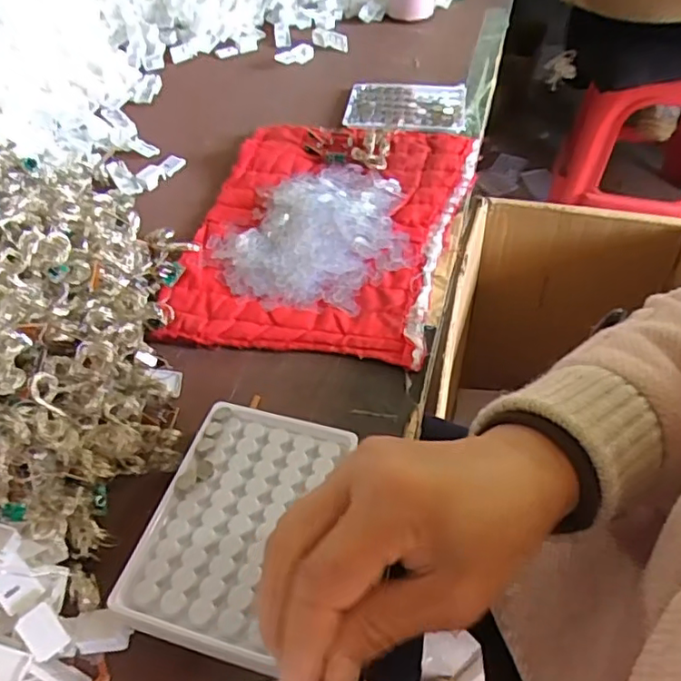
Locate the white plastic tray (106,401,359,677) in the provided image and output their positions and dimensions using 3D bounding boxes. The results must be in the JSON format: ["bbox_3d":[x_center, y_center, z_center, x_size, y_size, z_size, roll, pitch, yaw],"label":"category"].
[{"bbox_3d":[-0.058,0.104,0.335,0.085,0.033,0.130,14,52,14],"label":"white plastic tray"}]

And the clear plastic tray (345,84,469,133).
[{"bbox_3d":[0.071,-0.257,0.653,0.127,0.014,0.096,3,50,5],"label":"clear plastic tray"}]

